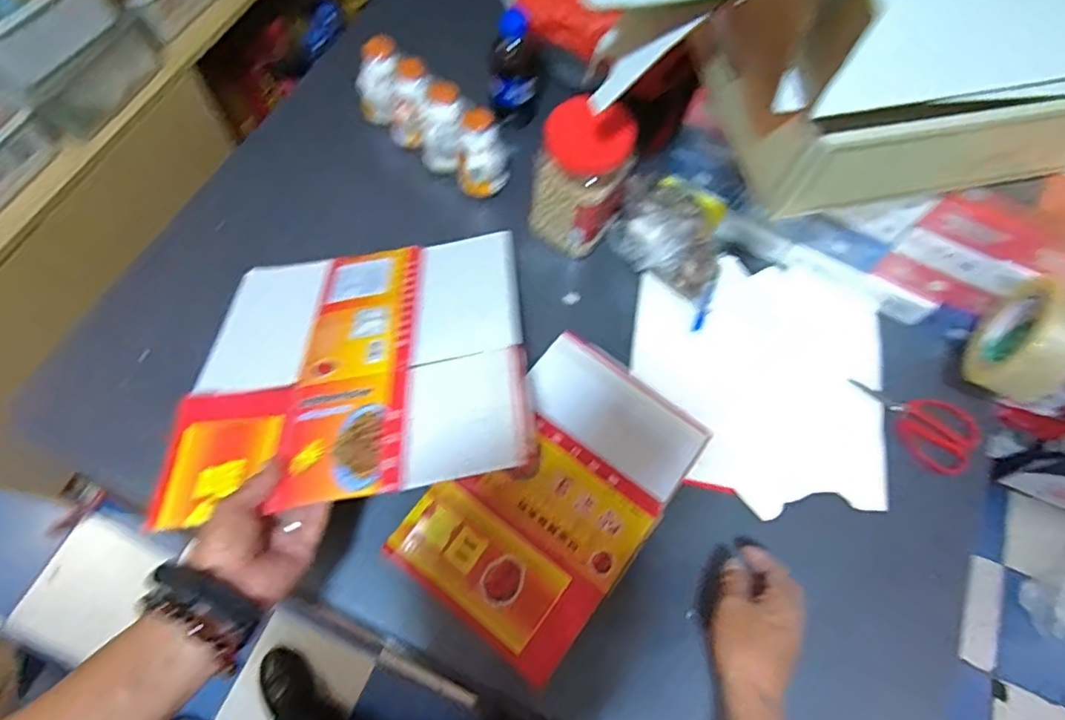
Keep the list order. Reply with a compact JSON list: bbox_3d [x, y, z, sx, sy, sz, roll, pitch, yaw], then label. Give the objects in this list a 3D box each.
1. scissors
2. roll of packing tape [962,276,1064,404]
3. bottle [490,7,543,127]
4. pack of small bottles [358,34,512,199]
[{"bbox_3d":[0.439,0.069,0.681,0.138,0.009,0.083,33,73,19],"label":"scissors"},{"bbox_3d":[0.509,-0.018,0.602,0.047,0.127,0.128,30,69,10],"label":"roll of packing tape"},{"bbox_3d":[-0.023,-0.378,0.760,0.066,0.142,0.053,3,67,-2],"label":"bottle"},{"bbox_3d":[-0.131,-0.305,0.752,0.227,0.097,0.061,41,71,13],"label":"pack of small bottles"}]

